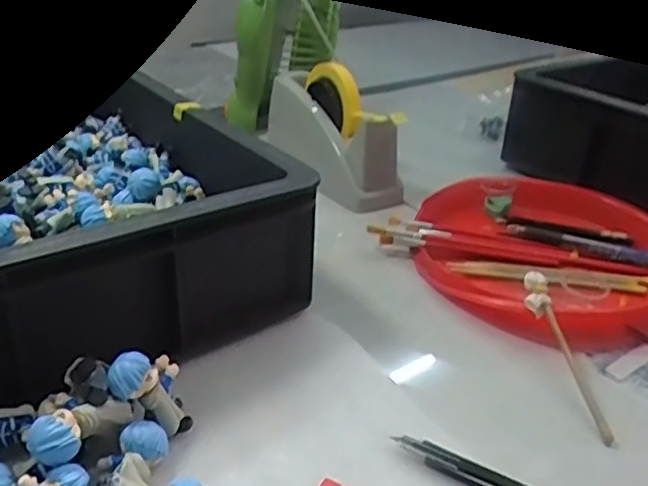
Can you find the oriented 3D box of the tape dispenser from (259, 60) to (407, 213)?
[{"bbox_3d":[0.007,-0.134,0.761,0.059,0.127,0.225,-18,34,-32],"label":"tape dispenser"}]

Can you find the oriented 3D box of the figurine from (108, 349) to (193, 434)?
[{"bbox_3d":[-0.102,0.091,0.390,0.027,0.064,0.032,-31,30,6],"label":"figurine"}]

